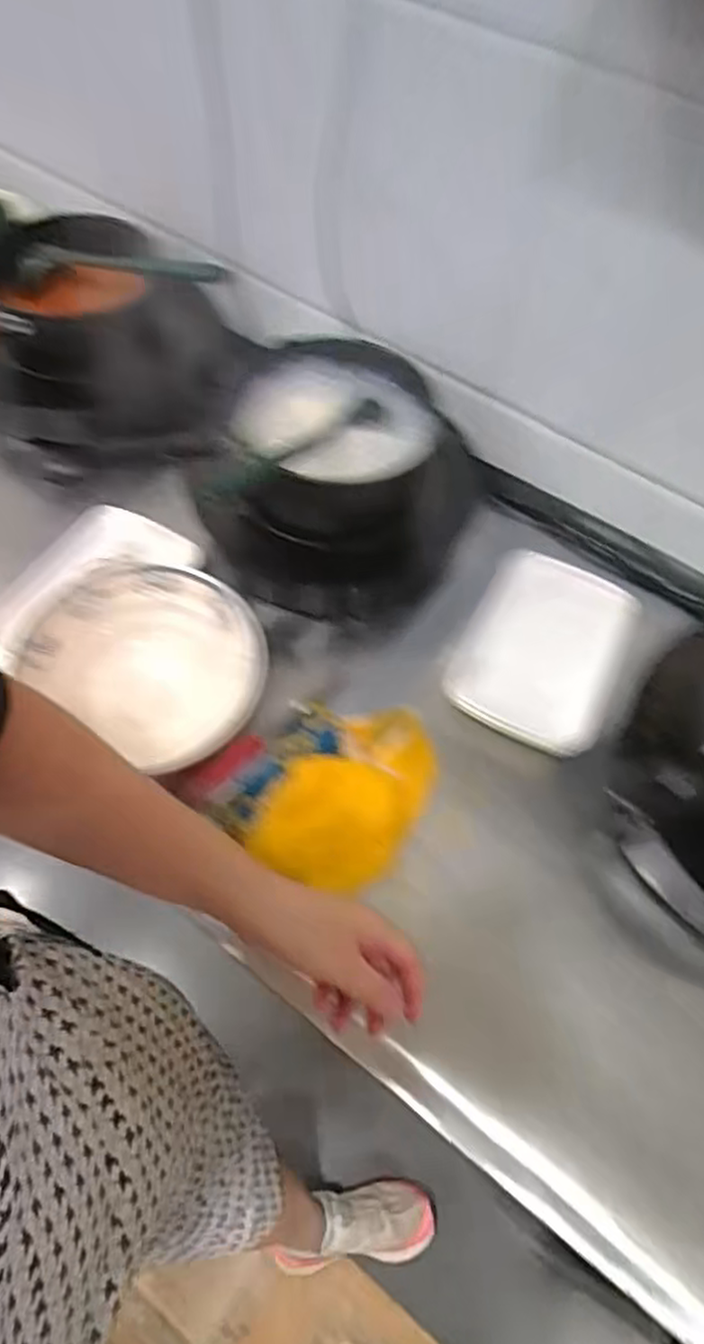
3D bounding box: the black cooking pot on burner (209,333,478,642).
[{"bbox_3d":[0.003,-0.206,0.733,0.240,0.158,0.247,1,58,-2],"label":"black cooking pot on burner"}]

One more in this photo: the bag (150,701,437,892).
[{"bbox_3d":[-0.029,0.095,0.636,0.192,0.042,0.203,32,62,16],"label":"bag"}]

